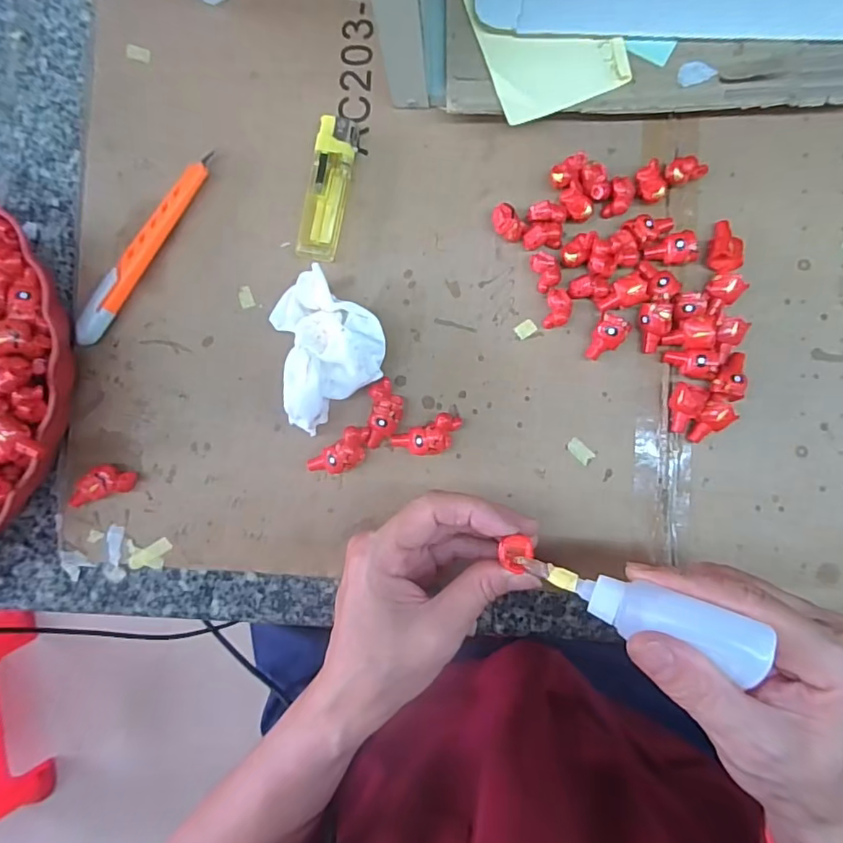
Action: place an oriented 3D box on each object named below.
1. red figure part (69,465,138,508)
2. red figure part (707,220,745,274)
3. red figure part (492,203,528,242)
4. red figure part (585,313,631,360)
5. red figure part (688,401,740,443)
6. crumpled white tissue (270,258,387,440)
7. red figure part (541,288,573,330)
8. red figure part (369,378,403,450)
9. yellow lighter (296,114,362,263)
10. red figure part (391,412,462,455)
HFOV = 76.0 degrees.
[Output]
[{"bbox_3d":[-0.184,0.035,0.308,0.039,0.016,0.018,-16,87,4],"label":"red figure part"},{"bbox_3d":[0.160,-0.093,0.287,0.017,0.015,0.029,3,89,4],"label":"red figure part"},{"bbox_3d":[0.048,-0.109,0.298,0.015,0.013,0.020,-39,86,2],"label":"red figure part"},{"bbox_3d":[0.099,-0.044,0.289,0.015,0.013,0.024,32,91,4],"label":"red figure part"},{"bbox_3d":[0.150,-0.001,0.283,0.024,0.012,0.015,-41,86,2],"label":"red figure part"},{"bbox_3d":[-0.056,-0.040,0.293,0.065,0.030,0.065,-40,86,2],"label":"crumpled white tissue"},{"bbox_3d":[0.074,-0.061,0.293,0.013,0.011,0.021,10,89,4],"label":"red figure part"},{"bbox_3d":[-0.019,-0.005,0.299,0.018,0.013,0.038,3,89,4],"label":"red figure part"},{"bbox_3d":[-0.053,-0.132,0.307,0.022,0.010,0.079,12,89,4],"label":"yellow lighter"},{"bbox_3d":[0.004,0.009,0.296,0.038,0.016,0.019,-26,87,3],"label":"red figure part"}]

